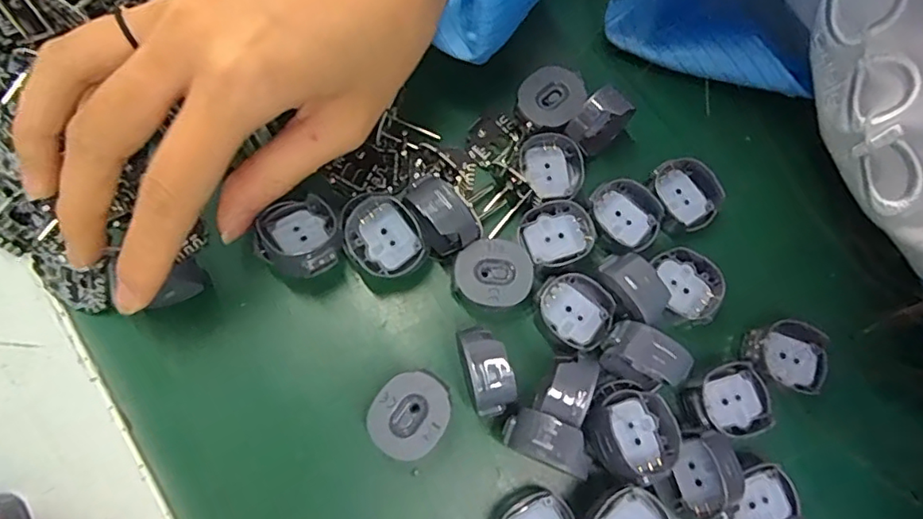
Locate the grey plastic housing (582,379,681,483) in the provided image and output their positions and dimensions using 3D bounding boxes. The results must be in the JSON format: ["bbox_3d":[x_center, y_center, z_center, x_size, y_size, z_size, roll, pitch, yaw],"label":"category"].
[{"bbox_3d":[0.055,0.056,0.185,0.032,0.017,0.030,1,74,-2],"label":"grey plastic housing"}]

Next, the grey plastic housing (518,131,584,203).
[{"bbox_3d":[0.036,-0.037,0.218,0.022,0.008,0.028,-15,75,-6],"label":"grey plastic housing"}]

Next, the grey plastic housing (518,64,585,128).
[{"bbox_3d":[0.036,-0.064,0.228,0.024,0.013,0.028,38,76,8],"label":"grey plastic housing"}]

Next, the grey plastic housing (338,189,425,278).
[{"bbox_3d":[-0.028,-0.009,0.203,0.026,0.013,0.032,-34,79,8],"label":"grey plastic housing"}]

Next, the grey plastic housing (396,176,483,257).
[{"bbox_3d":[-0.008,-0.015,0.203,0.018,0.025,0.028,-34,78,-11],"label":"grey plastic housing"}]

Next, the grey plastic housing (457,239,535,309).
[{"bbox_3d":[0.012,0.006,0.204,0.026,0.010,0.025,1,74,-2],"label":"grey plastic housing"}]

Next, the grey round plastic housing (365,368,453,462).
[{"bbox_3d":[-0.017,0.053,0.191,0.024,0.017,0.028,38,76,8],"label":"grey round plastic housing"}]

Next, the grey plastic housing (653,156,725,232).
[{"bbox_3d":[0.089,-0.027,0.217,0.021,0.009,0.029,-19,75,-7],"label":"grey plastic housing"}]

